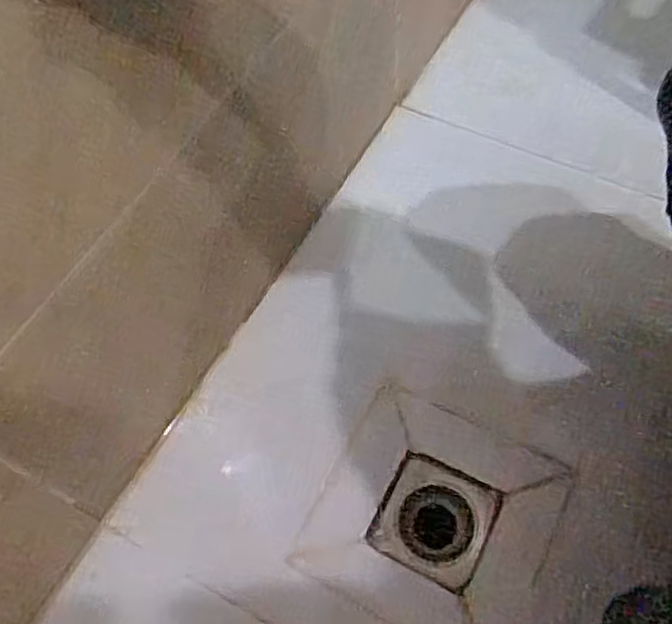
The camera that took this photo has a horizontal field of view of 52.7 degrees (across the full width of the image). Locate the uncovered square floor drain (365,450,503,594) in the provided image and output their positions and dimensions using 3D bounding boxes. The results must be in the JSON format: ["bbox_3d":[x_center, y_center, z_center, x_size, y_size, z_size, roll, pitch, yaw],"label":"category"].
[{"bbox_3d":[0.095,0.198,0.651,0.101,0.010,0.102,26,67,10],"label":"uncovered square floor drain"}]

